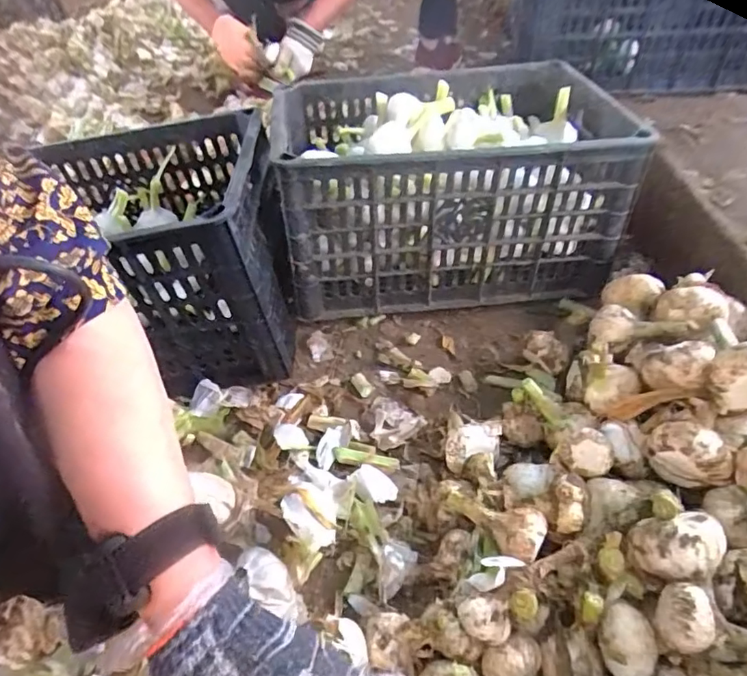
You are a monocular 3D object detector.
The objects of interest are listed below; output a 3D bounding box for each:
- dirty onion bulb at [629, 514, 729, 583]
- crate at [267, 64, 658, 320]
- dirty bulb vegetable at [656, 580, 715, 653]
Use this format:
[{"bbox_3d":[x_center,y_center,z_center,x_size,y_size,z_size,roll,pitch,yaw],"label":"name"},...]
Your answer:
[{"bbox_3d":[0.224,0.152,0.372,0.065,0.033,0.040,-8,45,0],"label":"dirty onion bulb"},{"bbox_3d":[0.096,-0.234,0.748,0.435,0.229,0.342,-7,45,1],"label":"crate"},{"bbox_3d":[0.209,0.188,0.344,0.033,0.028,0.039,18,51,24],"label":"dirty bulb vegetable"}]

